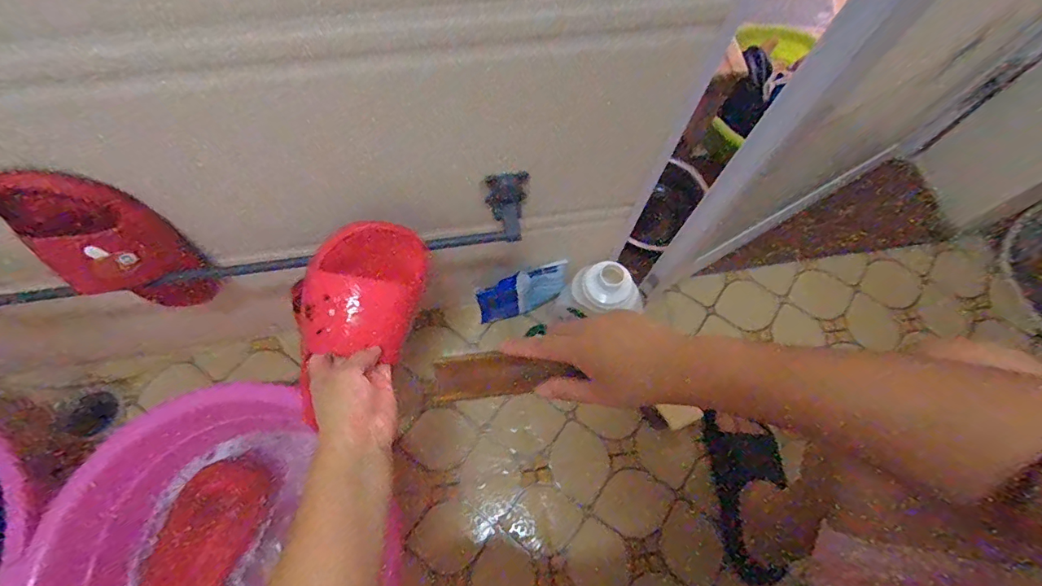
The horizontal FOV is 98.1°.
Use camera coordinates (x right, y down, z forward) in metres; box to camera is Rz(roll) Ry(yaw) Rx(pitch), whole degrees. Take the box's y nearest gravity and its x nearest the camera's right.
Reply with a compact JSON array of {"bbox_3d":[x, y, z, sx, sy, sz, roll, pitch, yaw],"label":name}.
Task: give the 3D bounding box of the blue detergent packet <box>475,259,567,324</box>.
[{"bbox_3d":[0.003,0.000,0.753,0.163,0.081,0.012,-14,34,15],"label":"blue detergent packet"}]

